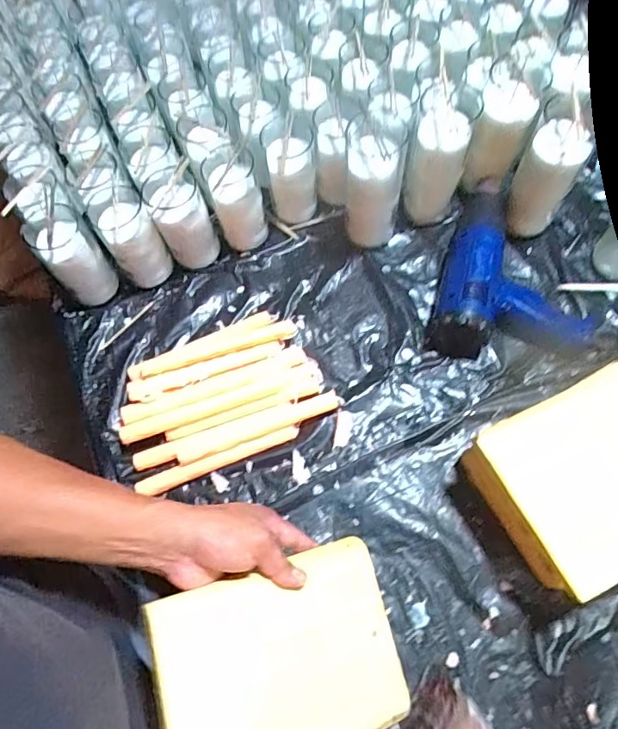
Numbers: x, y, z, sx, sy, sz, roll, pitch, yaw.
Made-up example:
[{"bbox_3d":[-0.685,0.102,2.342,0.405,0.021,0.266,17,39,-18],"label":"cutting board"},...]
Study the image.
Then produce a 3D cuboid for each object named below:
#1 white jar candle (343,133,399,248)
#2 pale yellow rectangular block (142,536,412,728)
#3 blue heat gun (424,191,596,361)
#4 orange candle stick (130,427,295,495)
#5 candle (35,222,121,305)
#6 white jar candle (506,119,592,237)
[{"bbox_3d":[0.085,-0.233,0.640,0.068,0.156,0.068,8,68,6],"label":"white jar candle"},{"bbox_3d":[-0.014,0.251,0.410,0.208,0.012,0.156,-5,66,-30],"label":"pale yellow rectangular block"},{"bbox_3d":[0.263,-0.093,0.614,0.191,0.068,0.193,15,68,9],"label":"blue heat gun"},{"bbox_3d":[-0.106,0.112,0.572,0.195,0.014,0.018,-21,67,-6],"label":"orange candle stick"},{"bbox_3d":[-0.294,-0.128,0.629,0.060,0.126,0.059,-1,67,2],"label":"candle"},{"bbox_3d":[0.304,-0.238,0.630,0.067,0.151,0.071,29,71,14],"label":"white jar candle"}]

